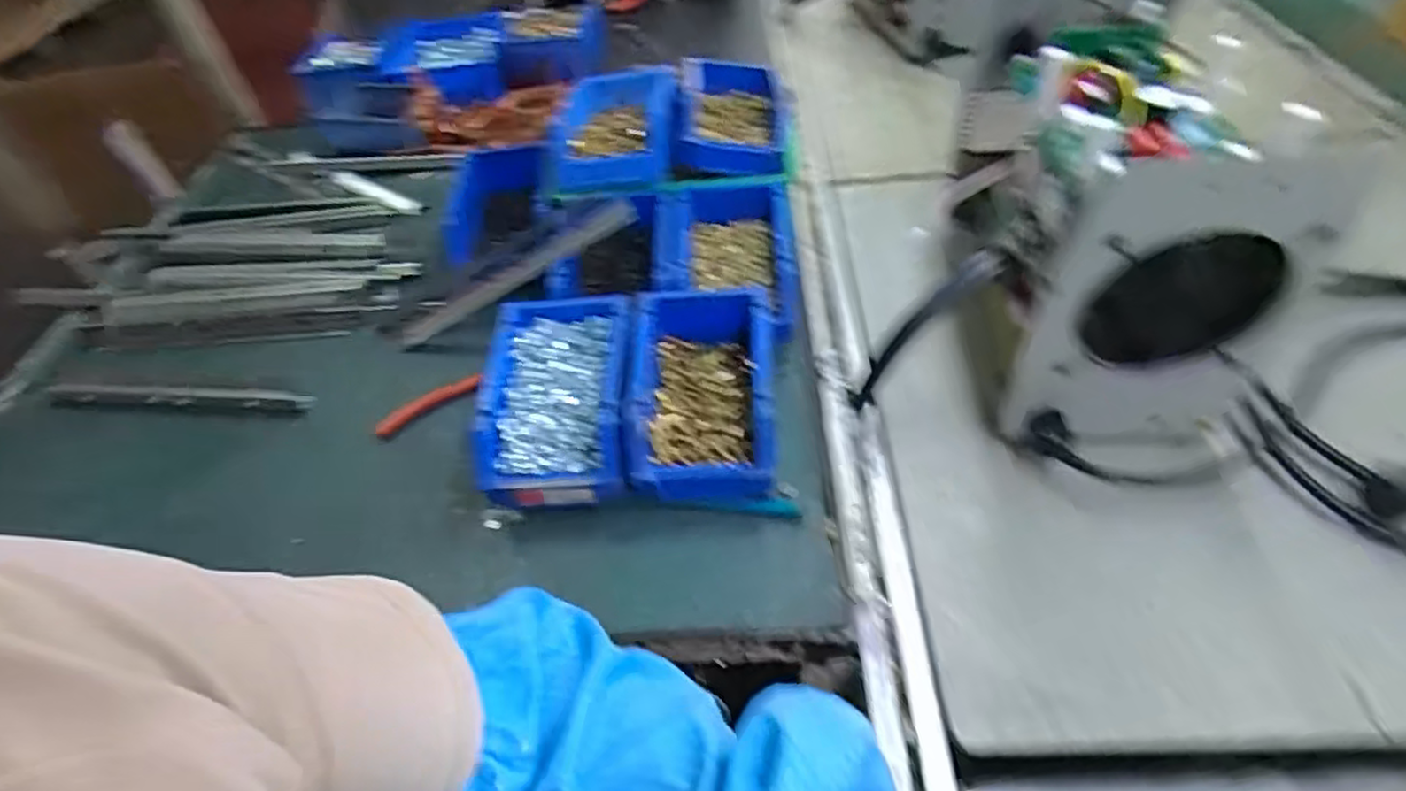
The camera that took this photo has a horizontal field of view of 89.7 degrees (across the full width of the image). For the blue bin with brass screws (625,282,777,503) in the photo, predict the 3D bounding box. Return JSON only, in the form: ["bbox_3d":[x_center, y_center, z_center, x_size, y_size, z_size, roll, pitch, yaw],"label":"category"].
[{"bbox_3d":[-0.001,-0.001,0.534,0.106,0.071,0.162,-2,50,5],"label":"blue bin with brass screws"}]

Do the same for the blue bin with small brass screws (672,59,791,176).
[{"bbox_3d":[0.030,-0.288,0.717,0.113,0.057,0.171,-1,48,7],"label":"blue bin with small brass screws"}]

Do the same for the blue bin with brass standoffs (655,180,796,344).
[{"bbox_3d":[0.023,-0.122,0.638,0.112,0.063,0.171,-2,50,5],"label":"blue bin with brass standoffs"}]

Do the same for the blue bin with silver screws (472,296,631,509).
[{"bbox_3d":[-0.109,0.004,0.545,0.107,0.067,0.168,-4,50,2],"label":"blue bin with silver screws"}]

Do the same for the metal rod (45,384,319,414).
[{"bbox_3d":[-0.469,0.000,0.632,0.248,0.013,0.021,2,50,8],"label":"metal rod"}]

